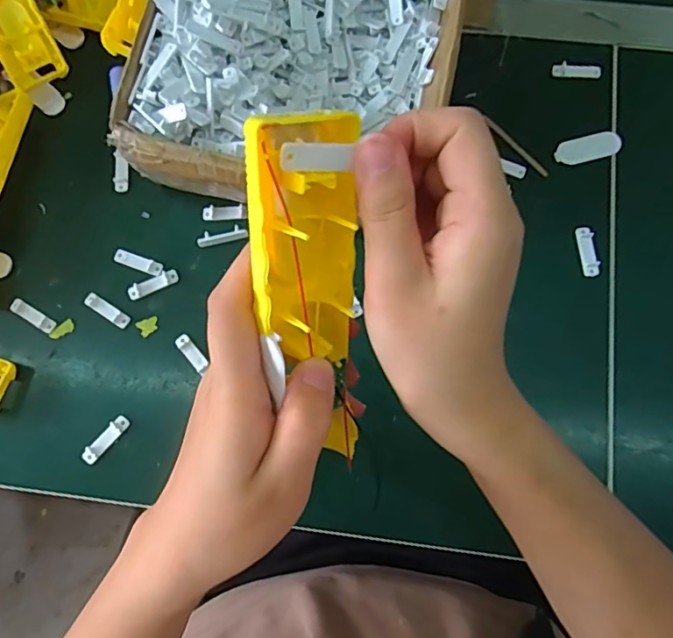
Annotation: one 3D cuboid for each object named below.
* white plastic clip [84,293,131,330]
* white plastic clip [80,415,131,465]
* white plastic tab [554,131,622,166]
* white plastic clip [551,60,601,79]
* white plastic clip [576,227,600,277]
[{"bbox_3d":[-0.167,-0.006,0.389,0.037,0.004,0.011,32,79,8],"label":"white plastic clip"},{"bbox_3d":[-0.158,0.083,0.367,0.010,0.004,0.038,41,81,10],"label":"white plastic clip"},{"bbox_3d":[0.193,-0.131,0.408,0.051,0.004,0.021,-16,77,-3],"label":"white plastic tab"},{"bbox_3d":[0.193,-0.198,0.426,0.037,0.006,0.012,8,77,3],"label":"white plastic clip"},{"bbox_3d":[0.182,-0.049,0.388,0.011,0.005,0.037,-4,77,0],"label":"white plastic clip"}]

